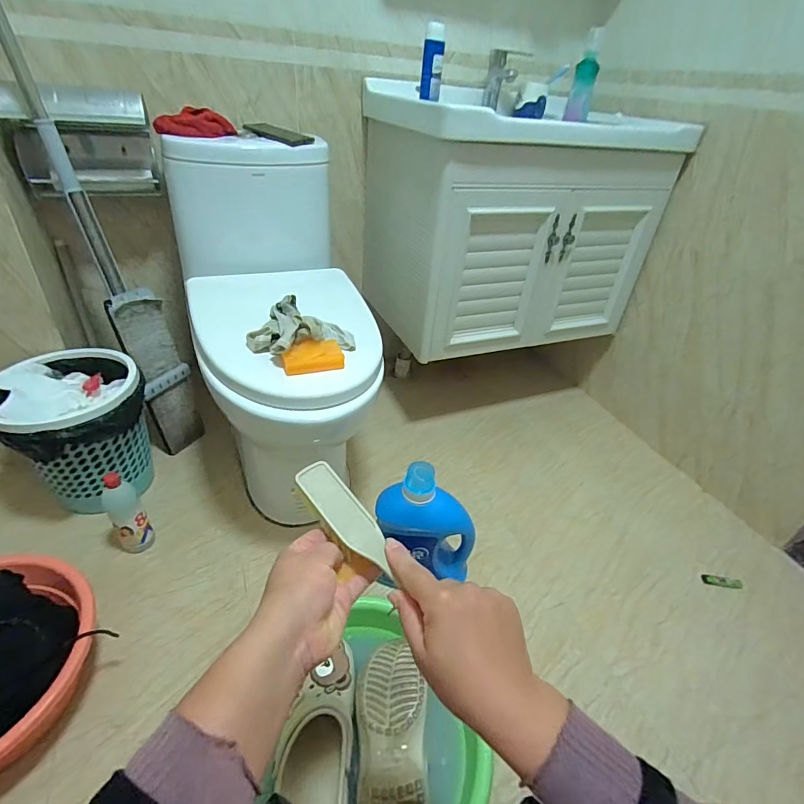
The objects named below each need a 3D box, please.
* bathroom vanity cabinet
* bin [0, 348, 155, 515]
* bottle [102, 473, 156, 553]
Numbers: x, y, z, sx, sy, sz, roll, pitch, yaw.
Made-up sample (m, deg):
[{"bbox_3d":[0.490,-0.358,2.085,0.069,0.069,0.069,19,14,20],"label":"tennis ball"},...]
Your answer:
[{"bbox_3d":[0.275,-0.481,1.217,0.658,0.543,0.420,-9,38,-19],"label":"bathroom vanity cabinet"},{"bbox_3d":[-0.694,0.065,0.975,0.254,0.257,0.261,31,43,32],"label":"bin"},{"bbox_3d":[-0.551,0.225,0.898,0.065,0.179,0.061,-25,45,-35],"label":"bottle"}]

